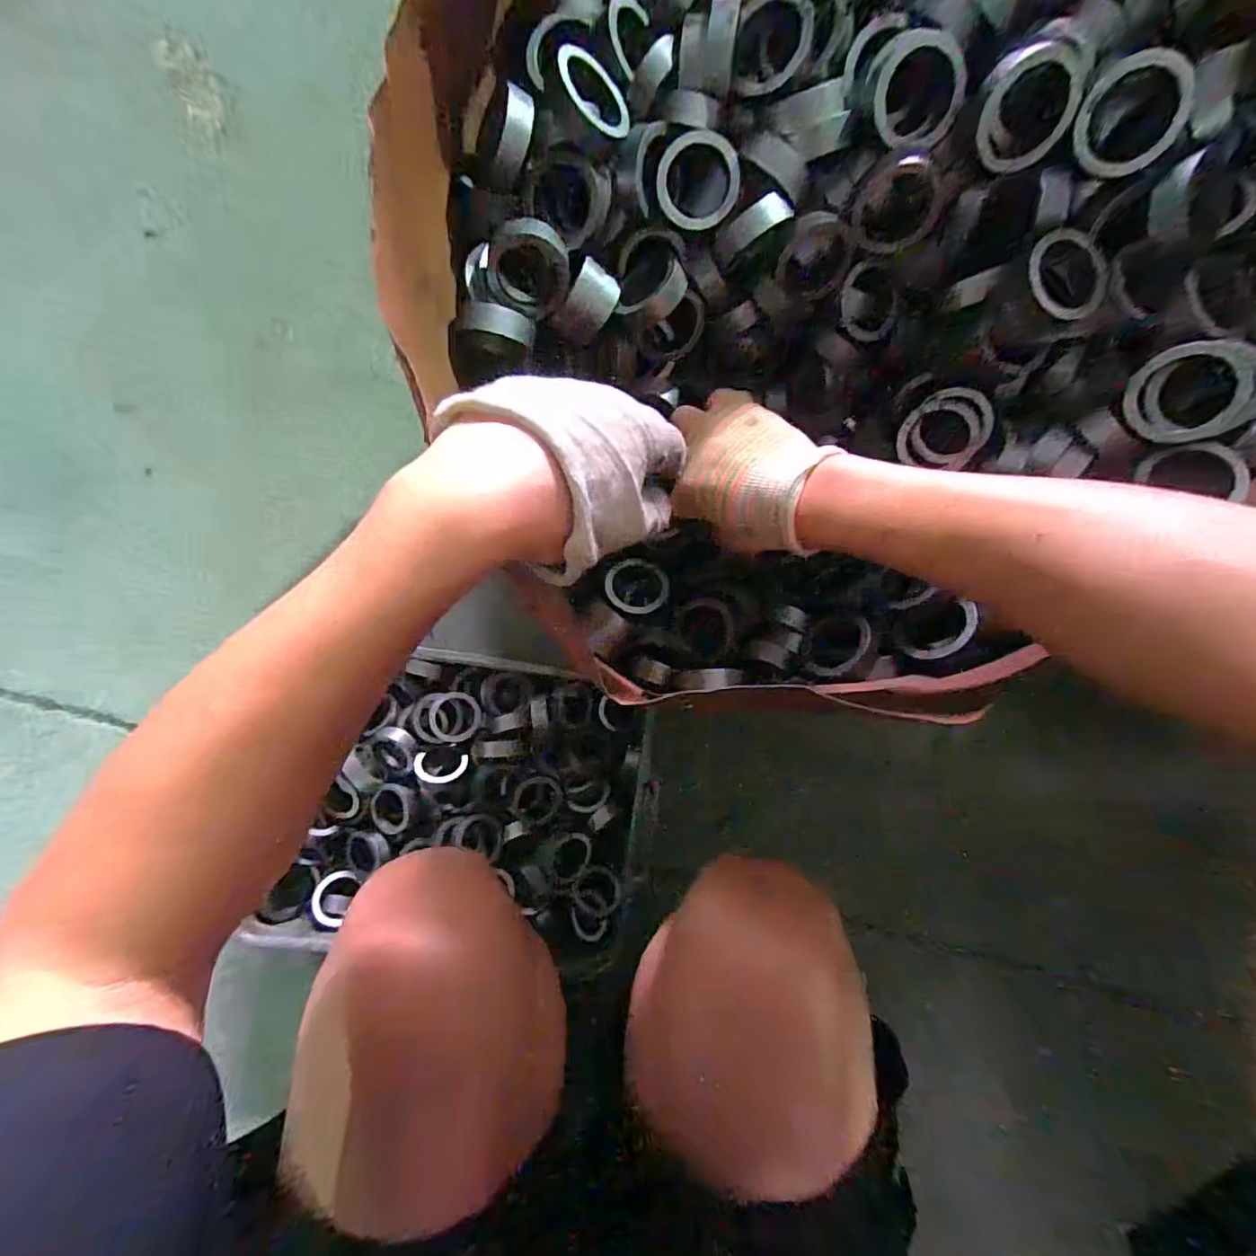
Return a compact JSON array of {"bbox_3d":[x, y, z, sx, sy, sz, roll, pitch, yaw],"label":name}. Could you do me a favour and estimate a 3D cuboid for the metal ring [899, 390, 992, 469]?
[{"bbox_3d":[0.234,-0.147,0.409,0.058,0.016,0.055,11,114,26],"label":"metal ring"}]

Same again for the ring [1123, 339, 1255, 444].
[{"bbox_3d":[0.332,-0.137,0.322,0.061,0.016,0.054,-1,111,33],"label":"ring"}]

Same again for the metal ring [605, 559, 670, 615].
[{"bbox_3d":[0.008,-0.034,0.458,0.046,0.012,0.049,1,82,-6],"label":"metal ring"}]

